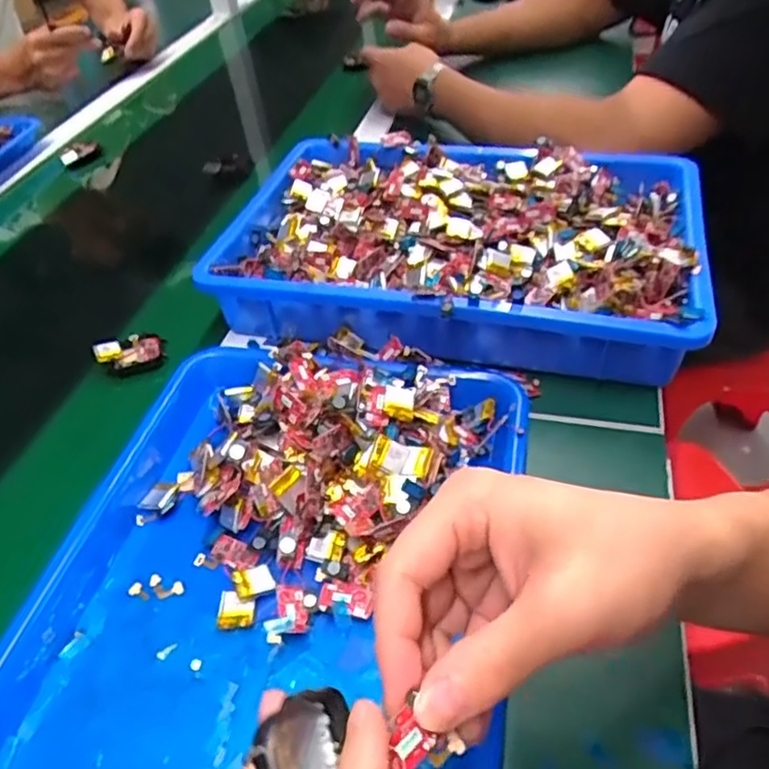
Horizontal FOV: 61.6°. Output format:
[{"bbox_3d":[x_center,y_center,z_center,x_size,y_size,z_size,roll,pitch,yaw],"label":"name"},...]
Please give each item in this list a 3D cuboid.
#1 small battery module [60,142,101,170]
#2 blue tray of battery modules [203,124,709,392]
[{"bbox_3d":[-0.397,-0.298,0.844,0.049,0.030,0.021,-36,52,-27],"label":"small battery module"},{"bbox_3d":[0.060,-0.120,0.551,0.366,0.070,0.243,9,46,14],"label":"blue tray of battery modules"}]

